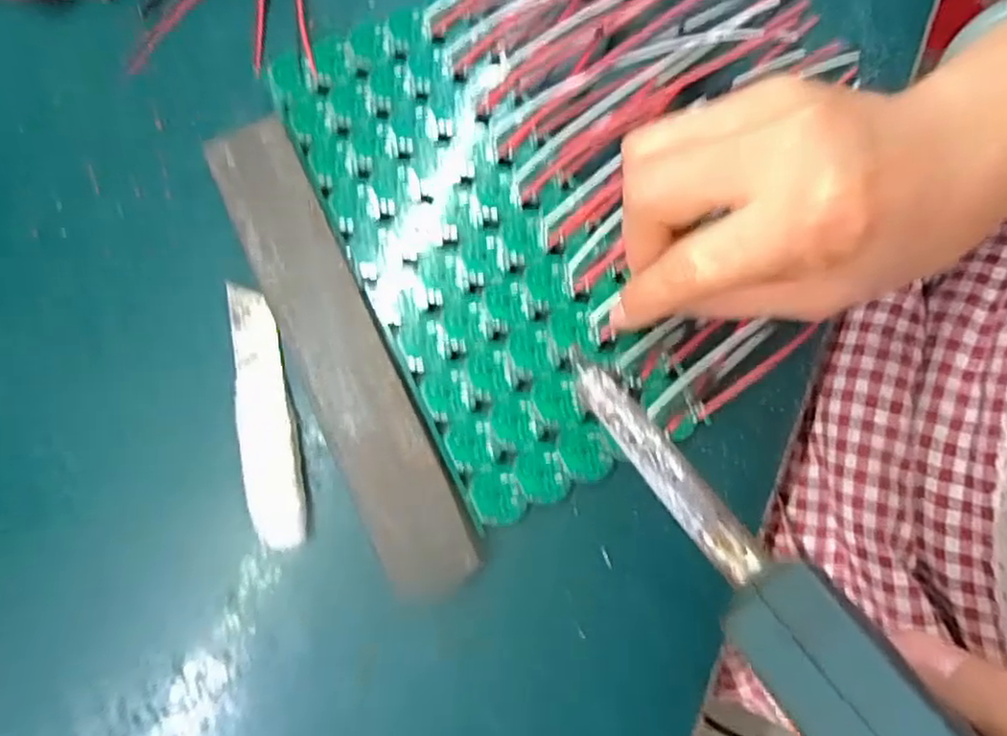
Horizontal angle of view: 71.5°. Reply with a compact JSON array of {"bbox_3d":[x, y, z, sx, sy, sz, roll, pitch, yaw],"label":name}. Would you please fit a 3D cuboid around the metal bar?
[{"bbox_3d":[-0.064,-0.011,0.269,0.034,0.017,0.197,-26,78,-5],"label":"metal bar"}]

